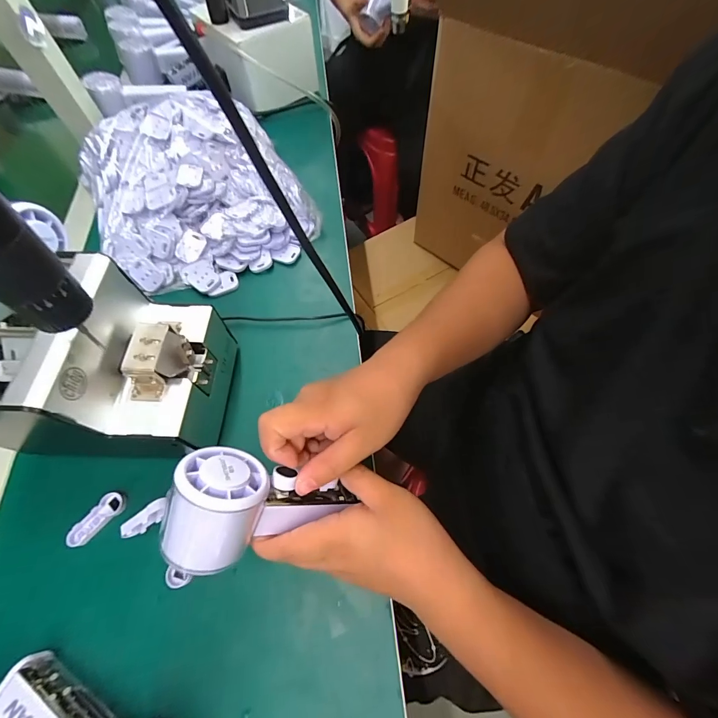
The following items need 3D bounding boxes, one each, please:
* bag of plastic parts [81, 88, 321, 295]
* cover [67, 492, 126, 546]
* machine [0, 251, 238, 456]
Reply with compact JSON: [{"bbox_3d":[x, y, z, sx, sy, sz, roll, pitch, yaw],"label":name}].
[{"bbox_3d":[-0.215,-0.223,0.454,0.240,0.091,0.270,-29,65,-11],"label":"bag of plastic parts"},{"bbox_3d":[-0.235,0.143,0.314,0.021,0.006,0.050,37,71,20],"label":"cover"},{"bbox_3d":[-0.219,0.008,0.298,0.173,0.146,0.142,3,63,5],"label":"machine"}]

